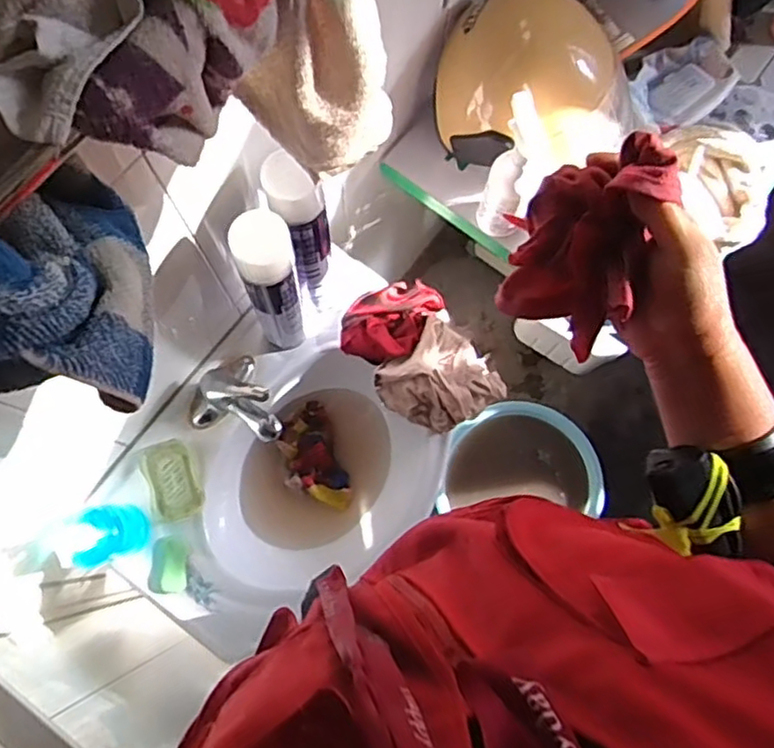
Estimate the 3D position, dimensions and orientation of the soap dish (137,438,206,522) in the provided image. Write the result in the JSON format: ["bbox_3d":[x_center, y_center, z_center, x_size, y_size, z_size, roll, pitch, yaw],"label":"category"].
[{"bbox_3d":[-0.306,0.152,0.949,0.070,0.011,0.109,-19,78,-6],"label":"soap dish"}]

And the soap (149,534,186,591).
[{"bbox_3d":[-0.299,0.260,0.910,0.048,0.017,0.074,3,76,-1],"label":"soap"}]

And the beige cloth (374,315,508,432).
[{"bbox_3d":[0.082,0.010,0.982,0.160,0.086,0.148,-42,81,-10],"label":"beige cloth"}]

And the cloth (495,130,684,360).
[{"bbox_3d":[0.118,-0.081,0.416,0.066,0.101,0.100,13,77,2],"label":"cloth"}]

